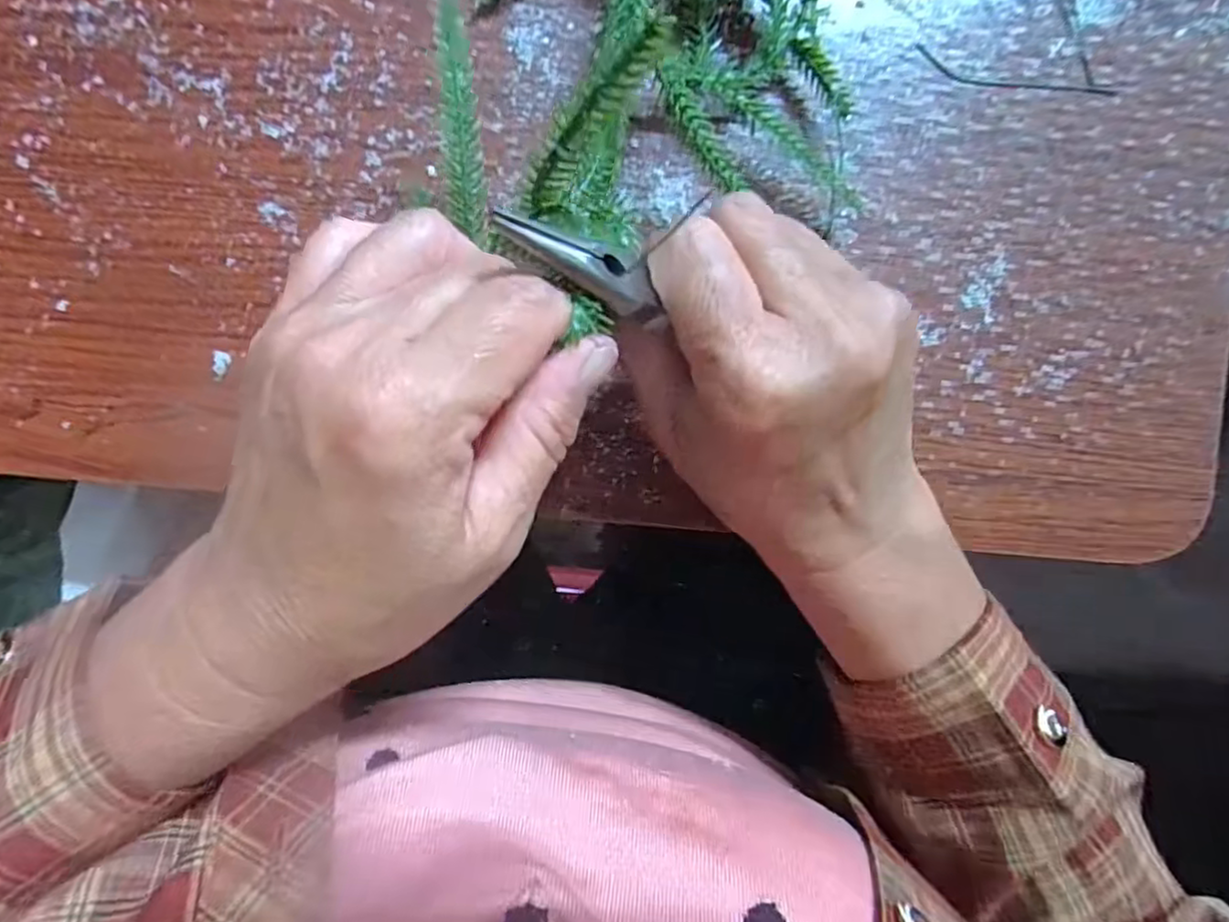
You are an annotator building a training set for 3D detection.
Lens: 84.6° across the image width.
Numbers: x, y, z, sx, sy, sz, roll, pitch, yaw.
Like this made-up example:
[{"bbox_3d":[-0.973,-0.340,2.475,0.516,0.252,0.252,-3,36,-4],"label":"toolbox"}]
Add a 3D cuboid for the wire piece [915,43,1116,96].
[{"bbox_3d":[0.143,-0.136,0.240,0.074,0.004,0.009,10,92,-3],"label":"wire piece"}]

